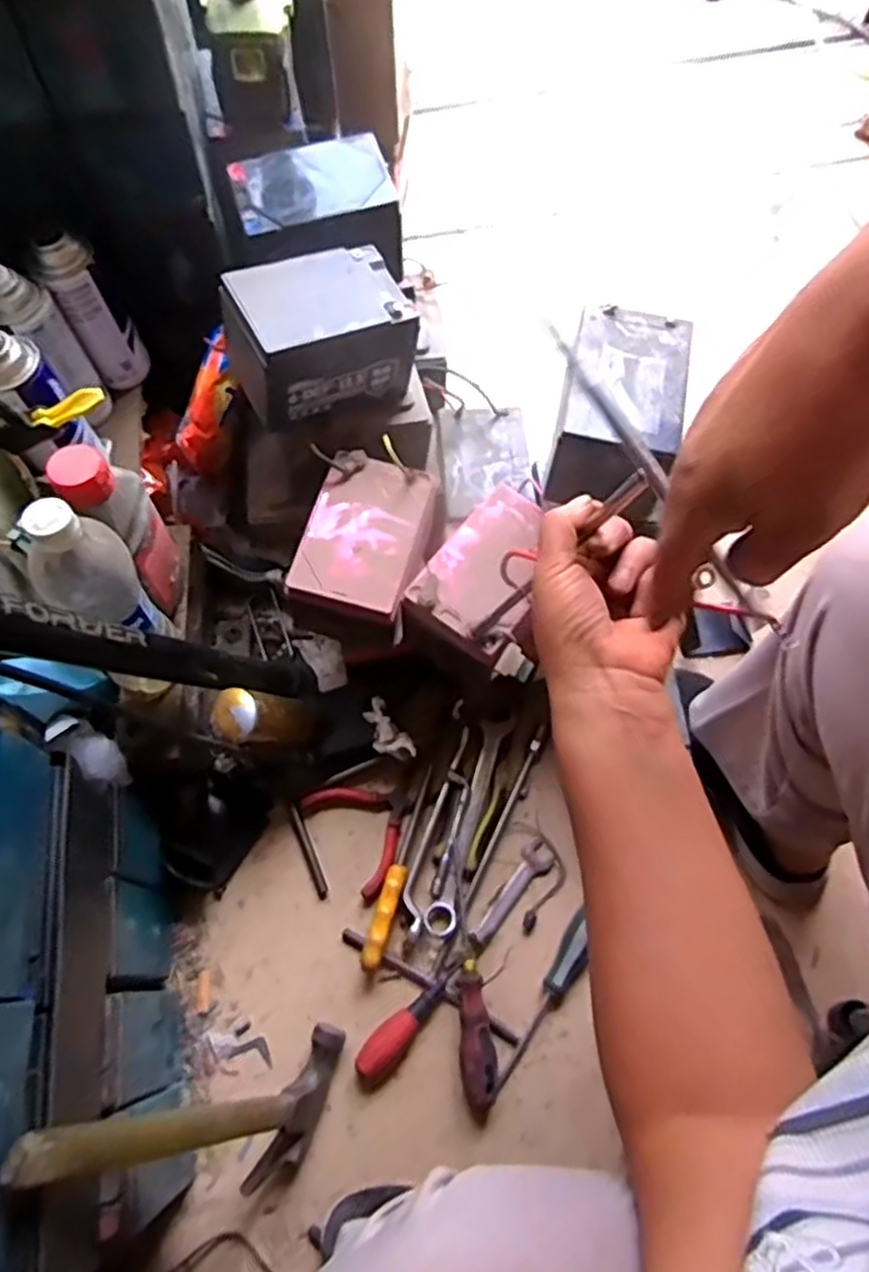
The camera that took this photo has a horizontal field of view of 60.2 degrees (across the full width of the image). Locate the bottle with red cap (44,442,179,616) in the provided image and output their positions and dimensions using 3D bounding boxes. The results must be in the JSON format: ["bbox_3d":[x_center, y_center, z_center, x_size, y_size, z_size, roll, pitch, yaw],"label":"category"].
[{"bbox_3d":[-0.251,-0.085,0.629,0.057,0.179,0.072,-34,71,-15],"label":"bottle with red cap"}]

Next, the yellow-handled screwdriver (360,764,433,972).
[{"bbox_3d":[-0.032,0.216,0.718,0.020,0.017,0.194,16,67,6],"label":"yellow-handled screwdriver"}]

